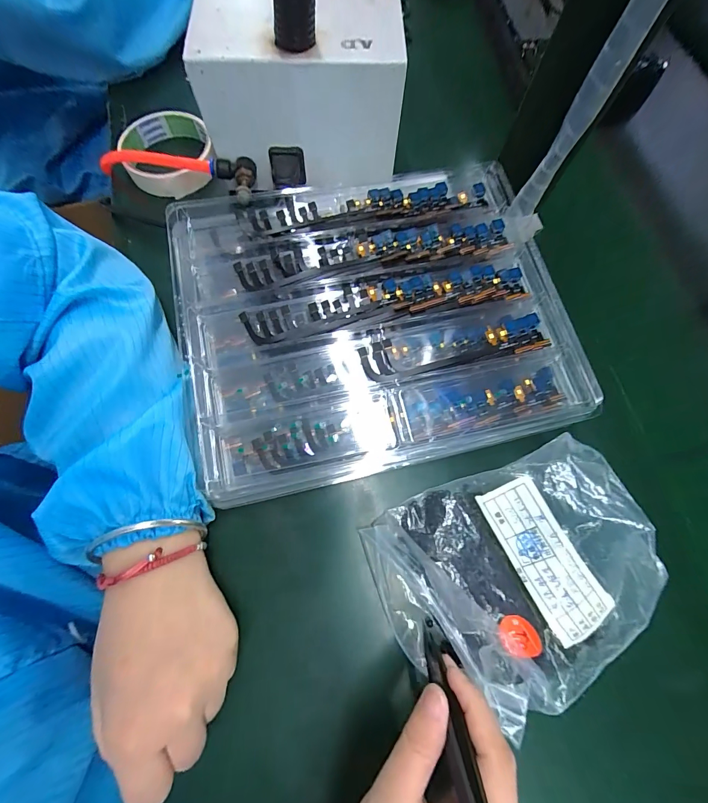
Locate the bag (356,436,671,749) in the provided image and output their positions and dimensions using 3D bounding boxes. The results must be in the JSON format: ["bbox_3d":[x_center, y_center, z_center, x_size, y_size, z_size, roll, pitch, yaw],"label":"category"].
[{"bbox_3d":[0.096,0.111,0.208,0.150,0.058,0.130,-22,77,-5],"label":"bag"}]

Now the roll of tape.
[{"bbox_3d":[-0.183,-0.234,0.331,0.096,0.031,0.096,1,72,-3],"label":"roll of tape"}]

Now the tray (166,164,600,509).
[{"bbox_3d":[0.012,-0.061,0.262,0.266,0.031,0.226,-11,73,-6],"label":"tray"}]

